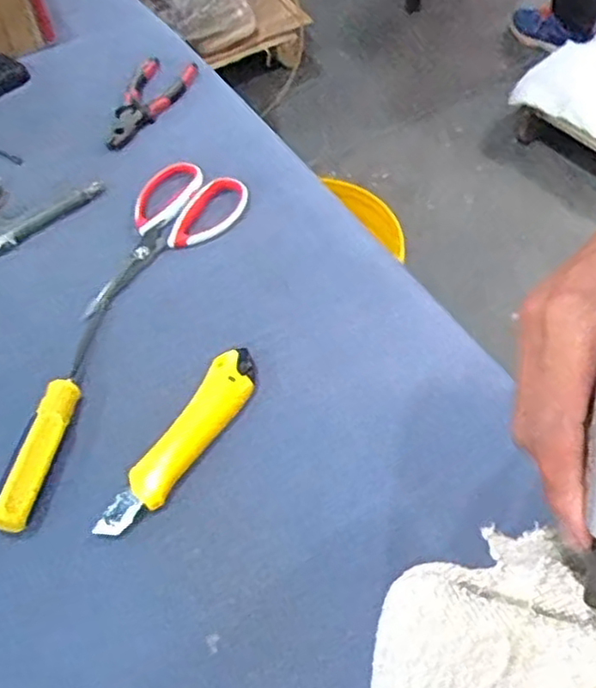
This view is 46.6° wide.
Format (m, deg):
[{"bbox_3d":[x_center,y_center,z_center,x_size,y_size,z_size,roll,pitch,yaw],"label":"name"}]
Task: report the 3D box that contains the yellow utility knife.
[{"bbox_3d":[-0.081,0.070,0.503,0.035,0.019,0.166,24,60,22],"label":"yellow utility knife"}]

